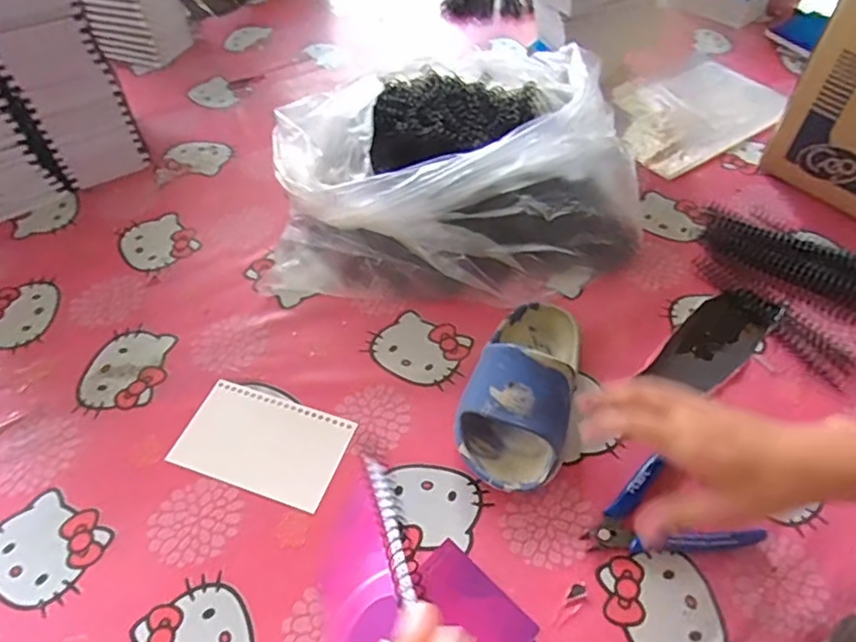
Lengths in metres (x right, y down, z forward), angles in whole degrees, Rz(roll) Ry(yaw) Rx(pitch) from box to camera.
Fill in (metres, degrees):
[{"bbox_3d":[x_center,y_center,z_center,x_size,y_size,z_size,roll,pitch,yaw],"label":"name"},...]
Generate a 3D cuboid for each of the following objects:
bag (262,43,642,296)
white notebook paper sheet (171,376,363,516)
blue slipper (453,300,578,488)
[{"bbox_3d":[0.031,-0.173,0.609,0.360,0.112,0.308,1,51,2],"label":"bag"},{"bbox_3d":[-0.132,0.096,0.466,0.130,0.004,0.079,15,53,13],"label":"white notebook paper sheet"},{"bbox_3d":[0.079,0.046,0.464,0.079,0.061,0.171,17,53,14],"label":"blue slipper"}]

